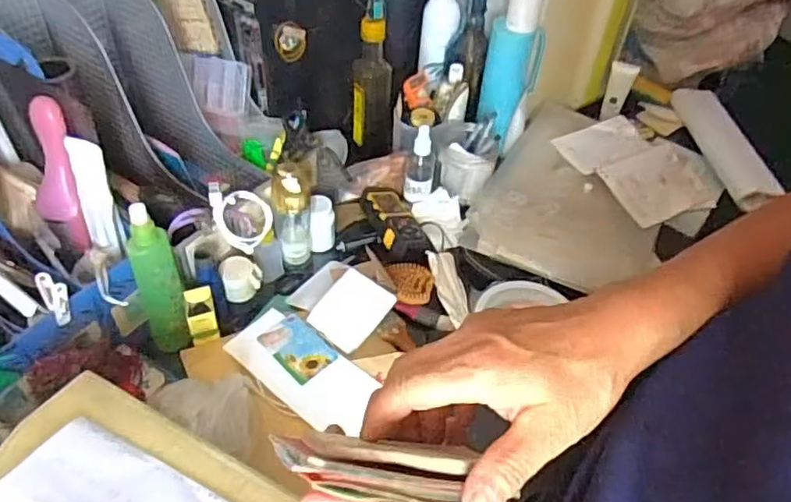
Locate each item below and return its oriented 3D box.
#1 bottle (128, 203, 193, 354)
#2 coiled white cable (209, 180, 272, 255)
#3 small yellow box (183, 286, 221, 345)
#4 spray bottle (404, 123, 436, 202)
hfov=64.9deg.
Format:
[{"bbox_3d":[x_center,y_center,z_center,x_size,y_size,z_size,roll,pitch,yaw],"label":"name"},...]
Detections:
[{"bbox_3d":[-0.251,0.033,0.659,0.042,0.185,0.035,-8,47,-11],"label":"bottle"},{"bbox_3d":[-0.177,-0.042,0.730,0.071,0.085,0.013,-18,11,-41],"label":"coiled white cable"},{"bbox_3d":[-0.217,0.073,0.696,0.033,0.074,0.019,-17,50,-19],"label":"small yellow box"},{"bbox_3d":[0.035,-0.122,0.860,0.040,0.106,0.037,6,46,2],"label":"spray bottle"}]

